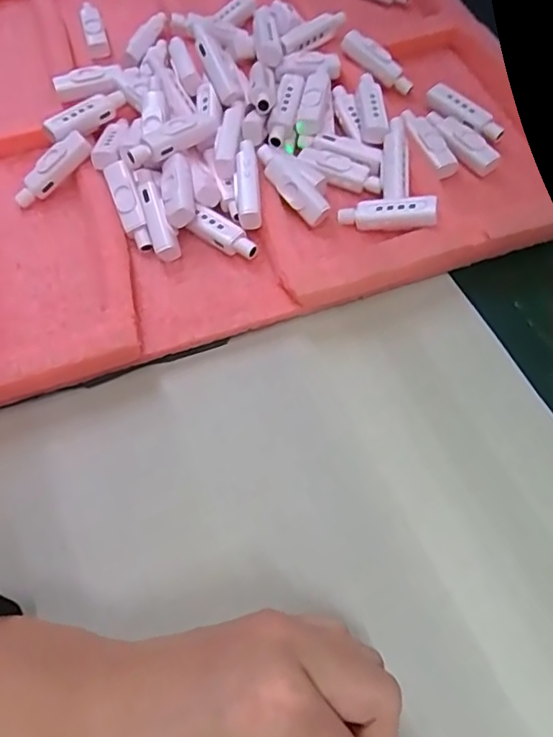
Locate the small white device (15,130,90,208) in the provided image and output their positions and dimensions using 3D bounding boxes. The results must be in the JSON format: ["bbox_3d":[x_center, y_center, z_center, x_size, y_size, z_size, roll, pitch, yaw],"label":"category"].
[{"bbox_3d":[-0.138,-0.121,0.340,0.056,0.013,0.011,-44,67,5],"label":"small white device"}]

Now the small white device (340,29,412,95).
[{"bbox_3d":[0.071,-0.212,0.386,0.056,0.012,0.014,38,67,-4],"label":"small white device"}]

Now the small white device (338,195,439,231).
[{"bbox_3d":[0.064,-0.091,0.325,0.056,0.011,0.015,3,60,25],"label":"small white device"}]

